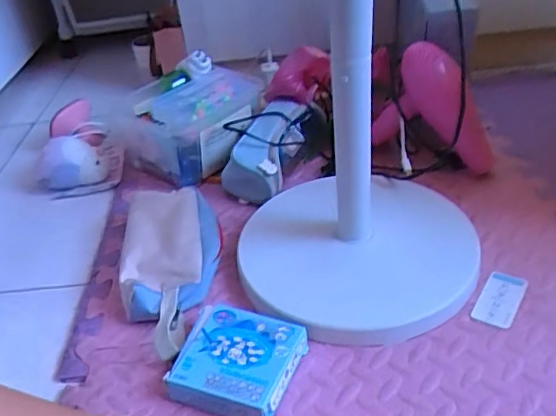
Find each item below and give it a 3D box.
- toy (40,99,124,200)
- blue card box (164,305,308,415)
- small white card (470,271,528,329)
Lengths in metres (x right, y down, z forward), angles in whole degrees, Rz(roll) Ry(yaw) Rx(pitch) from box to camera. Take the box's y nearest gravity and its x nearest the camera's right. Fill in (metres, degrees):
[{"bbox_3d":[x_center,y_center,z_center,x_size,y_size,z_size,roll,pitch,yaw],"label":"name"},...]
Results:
[{"bbox_3d":[-0.340,-0.101,0.955,0.125,0.081,0.227,-16,35,-15],"label":"toy"},{"bbox_3d":[-0.040,0.151,0.550,0.111,0.034,0.104,9,39,22],"label":"blue card box"},{"bbox_3d":[0.240,0.097,0.608,0.041,0.004,0.082,16,42,29],"label":"small white card"}]

